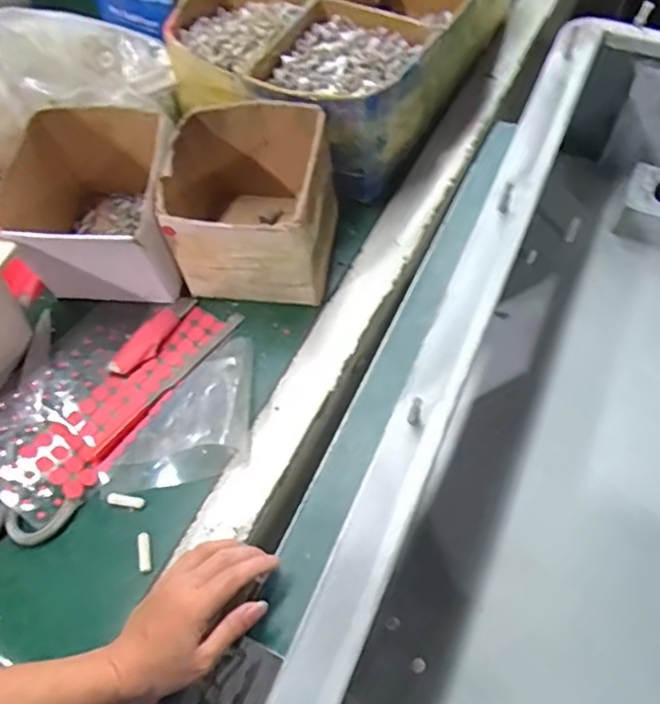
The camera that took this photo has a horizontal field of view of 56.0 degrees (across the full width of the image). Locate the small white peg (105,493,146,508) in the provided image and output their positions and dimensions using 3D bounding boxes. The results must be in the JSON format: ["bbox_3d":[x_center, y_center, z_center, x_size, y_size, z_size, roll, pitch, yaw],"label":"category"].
[{"bbox_3d":[-0.169,0.122,0.511,0.030,0.004,0.010,6,63,7],"label":"small white peg"}]

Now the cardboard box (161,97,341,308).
[{"bbox_3d":[-0.072,-0.140,0.582,0.144,0.113,0.148,9,63,9],"label":"cardboard box"}]

